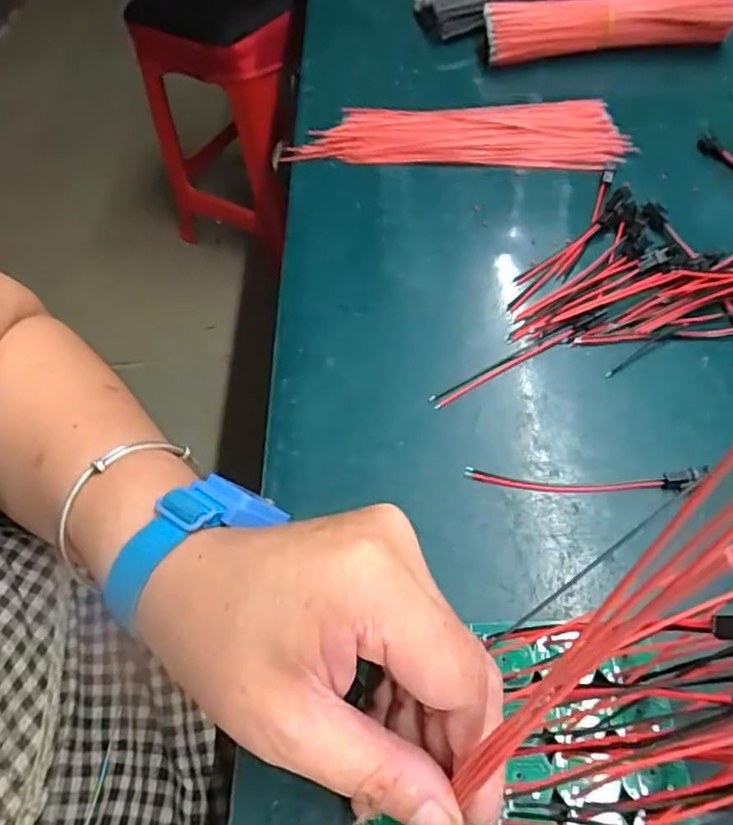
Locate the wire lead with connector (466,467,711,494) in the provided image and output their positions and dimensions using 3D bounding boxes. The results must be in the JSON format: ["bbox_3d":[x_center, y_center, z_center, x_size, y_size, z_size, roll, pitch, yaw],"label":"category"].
[{"bbox_3d":[0.096,0.029,0.274,0.102,0.005,0.010,0,56,5],"label":"wire lead with connector"}]

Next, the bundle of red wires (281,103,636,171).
[{"bbox_3d":[0.059,-0.189,0.416,0.214,0.011,0.069,0,55,5],"label":"bundle of red wires"}]

